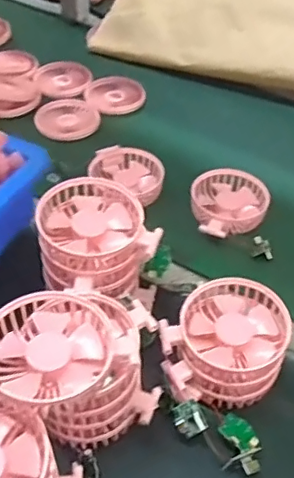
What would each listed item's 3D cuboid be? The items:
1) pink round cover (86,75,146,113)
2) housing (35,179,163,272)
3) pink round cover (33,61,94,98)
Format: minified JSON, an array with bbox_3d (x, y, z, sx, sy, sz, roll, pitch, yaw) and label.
[{"bbox_3d":[-0.050,-0.218,0.827,0.082,0.009,0.098,-33,55,-32],"label":"pink round cover"},{"bbox_3d":[-0.048,-0.013,0.485,0.090,0.030,0.088,2,44,-2],"label":"housing"},{"bbox_3d":[-0.128,-0.246,0.858,0.083,0.014,0.092,16,45,12],"label":"pink round cover"}]

